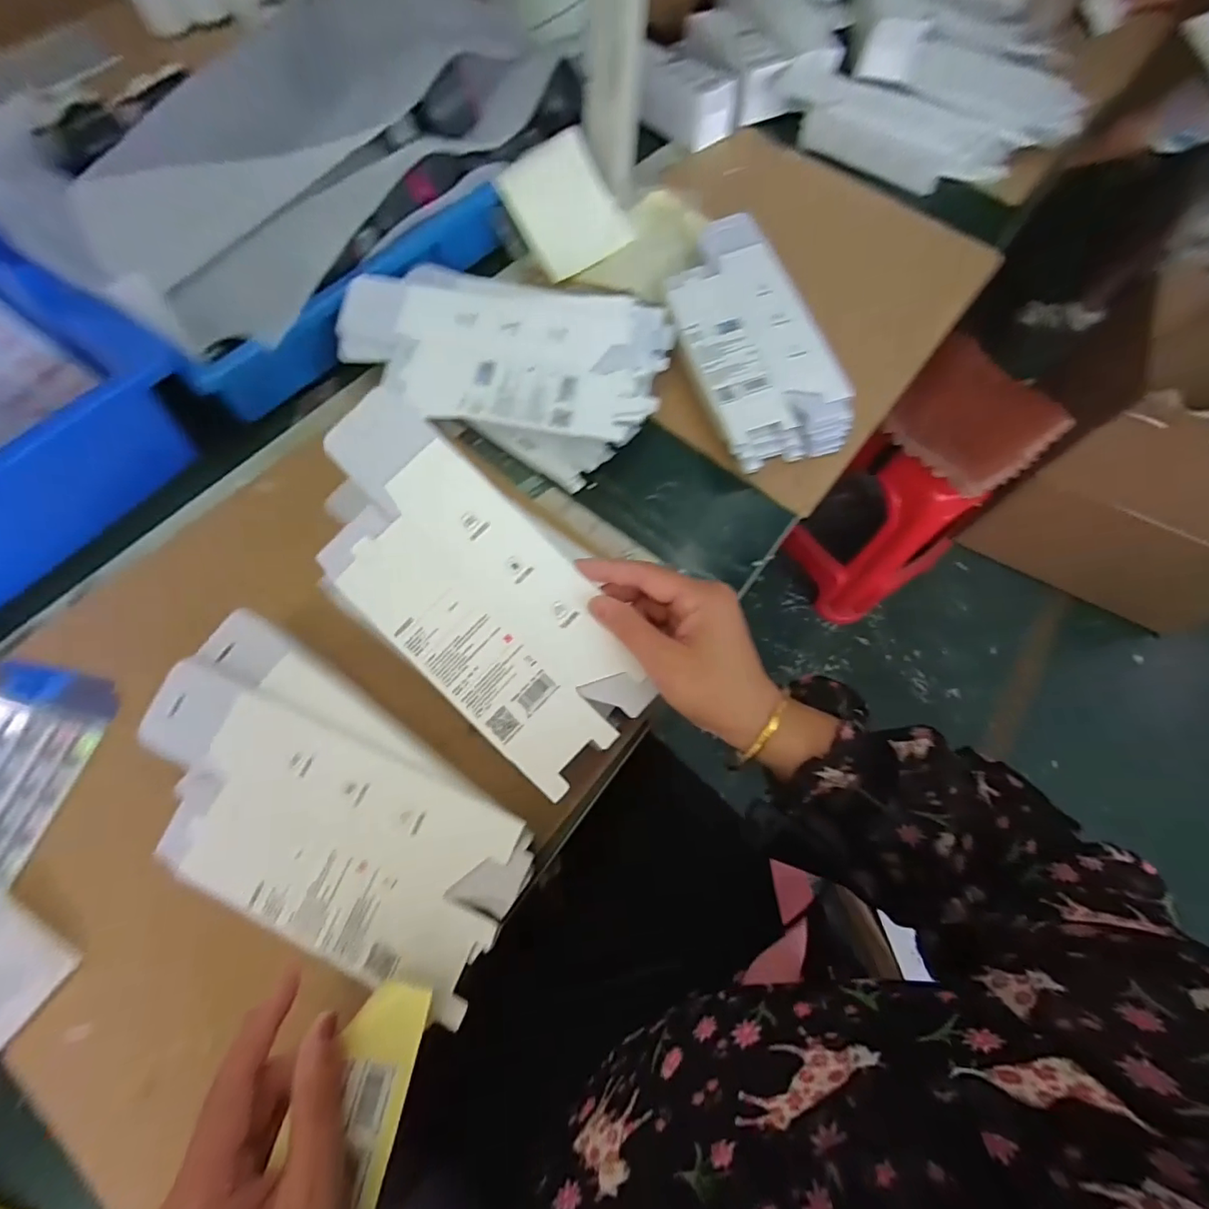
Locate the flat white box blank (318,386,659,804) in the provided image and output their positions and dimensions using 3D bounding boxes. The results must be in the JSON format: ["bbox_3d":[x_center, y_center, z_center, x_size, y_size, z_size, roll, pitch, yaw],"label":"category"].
[{"bbox_3d":[-0.092,-0.012,0.359,0.272,0.007,0.126,43,86,4],"label":"flat white box blank"}]

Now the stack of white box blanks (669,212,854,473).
[{"bbox_3d":[0.140,-0.274,0.556,0.125,0.066,0.285,-14,68,-9],"label":"stack of white box blanks"}]

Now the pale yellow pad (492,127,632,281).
[{"bbox_3d":[-0.045,-0.451,0.608,0.121,0.010,0.135,-34,96,-13],"label":"pale yellow pad"}]

